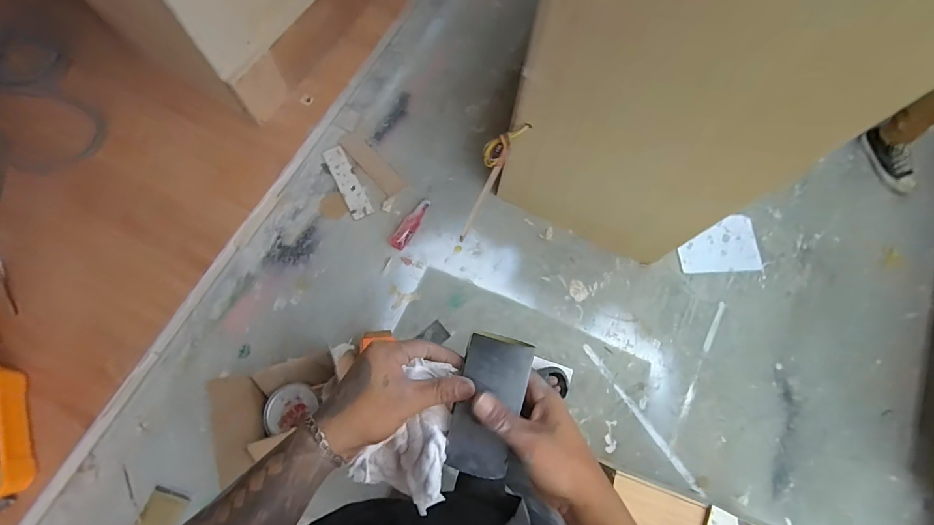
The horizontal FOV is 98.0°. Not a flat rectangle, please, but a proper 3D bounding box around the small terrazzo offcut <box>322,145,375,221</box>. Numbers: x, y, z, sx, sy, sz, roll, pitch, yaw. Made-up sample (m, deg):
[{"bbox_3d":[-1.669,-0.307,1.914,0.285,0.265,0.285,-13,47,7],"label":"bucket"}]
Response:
[{"bbox_3d":[-0.424,-0.285,1.441,0.075,0.010,0.293,-26,77,-9],"label":"small terrazzo offcut"}]

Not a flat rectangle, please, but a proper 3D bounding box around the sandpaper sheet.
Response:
[{"bbox_3d":[0.019,0.125,0.355,0.058,0.016,0.119,16,86,3],"label":"sandpaper sheet"}]

